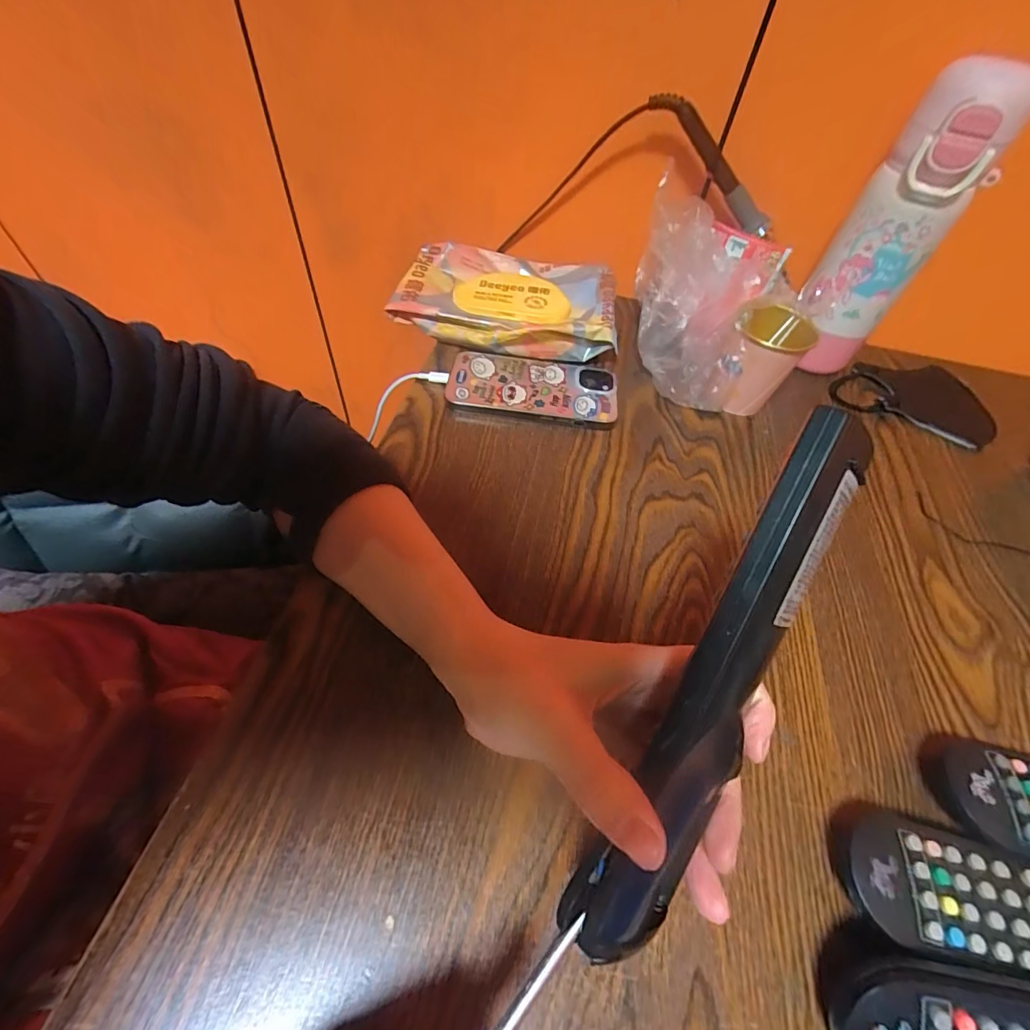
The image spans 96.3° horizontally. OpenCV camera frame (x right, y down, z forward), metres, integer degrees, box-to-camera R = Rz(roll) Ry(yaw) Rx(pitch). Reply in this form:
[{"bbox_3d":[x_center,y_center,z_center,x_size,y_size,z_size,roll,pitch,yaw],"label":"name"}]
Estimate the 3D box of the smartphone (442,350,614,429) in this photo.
[{"bbox_3d":[0.016,-0.115,0.414,0.147,0.014,0.079,8,54,1],"label":"smartphone"}]

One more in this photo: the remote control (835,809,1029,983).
[{"bbox_3d":[0.239,0.183,0.203,0.190,0.026,0.048,15,55,5],"label":"remote control"}]

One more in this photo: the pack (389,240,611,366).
[{"bbox_3d":[-0.012,-0.211,0.461,0.209,0.048,0.131,5,54,-2],"label":"pack"}]

